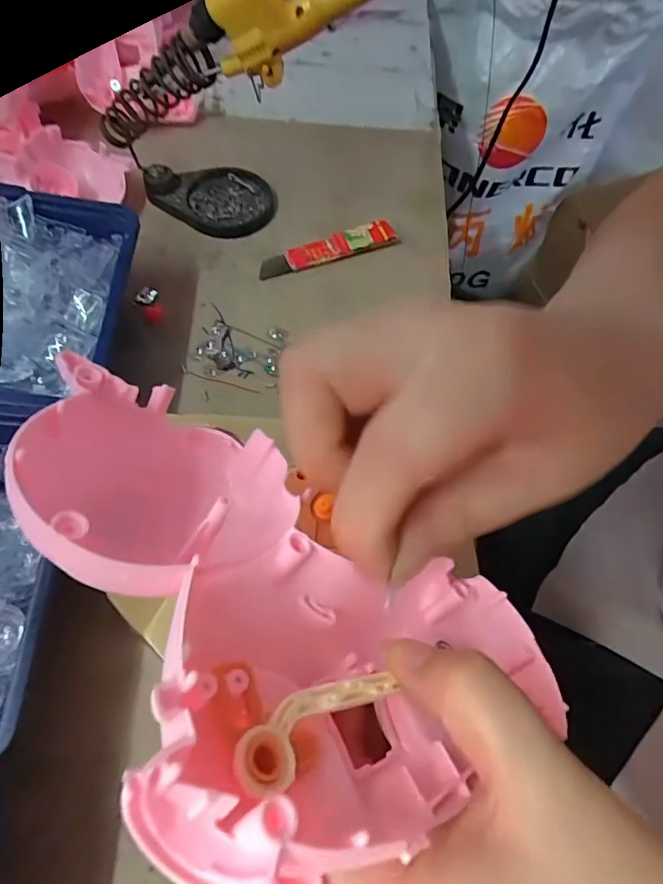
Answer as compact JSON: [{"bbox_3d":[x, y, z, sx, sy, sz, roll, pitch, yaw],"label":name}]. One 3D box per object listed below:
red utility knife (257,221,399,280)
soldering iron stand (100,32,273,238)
[{"bbox_3d":[-0.002,-0.141,0.365,0.105,0.011,0.022,-21,66,-13],"label":"red utility knife"},{"bbox_3d":[-0.093,-0.211,0.343,0.107,0.106,0.067,30,66,11],"label":"soldering iron stand"}]

